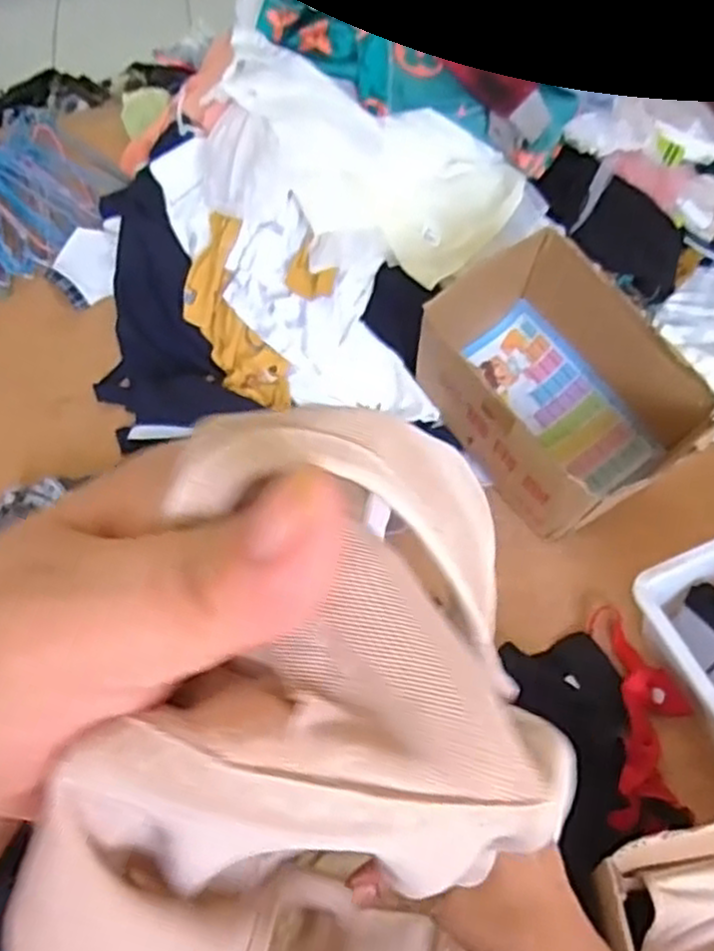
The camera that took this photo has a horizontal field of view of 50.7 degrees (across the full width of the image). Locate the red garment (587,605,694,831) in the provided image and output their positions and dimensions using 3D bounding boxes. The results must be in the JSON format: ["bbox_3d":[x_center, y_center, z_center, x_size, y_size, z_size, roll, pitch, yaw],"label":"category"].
[{"bbox_3d":[0.315,0.257,0.825,0.099,0.049,0.250,3,57,7],"label":"red garment"}]

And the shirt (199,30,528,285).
[{"bbox_3d":[-0.001,-0.445,1.102,0.464,0.102,0.239,20,97,-6],"label":"shirt"}]

